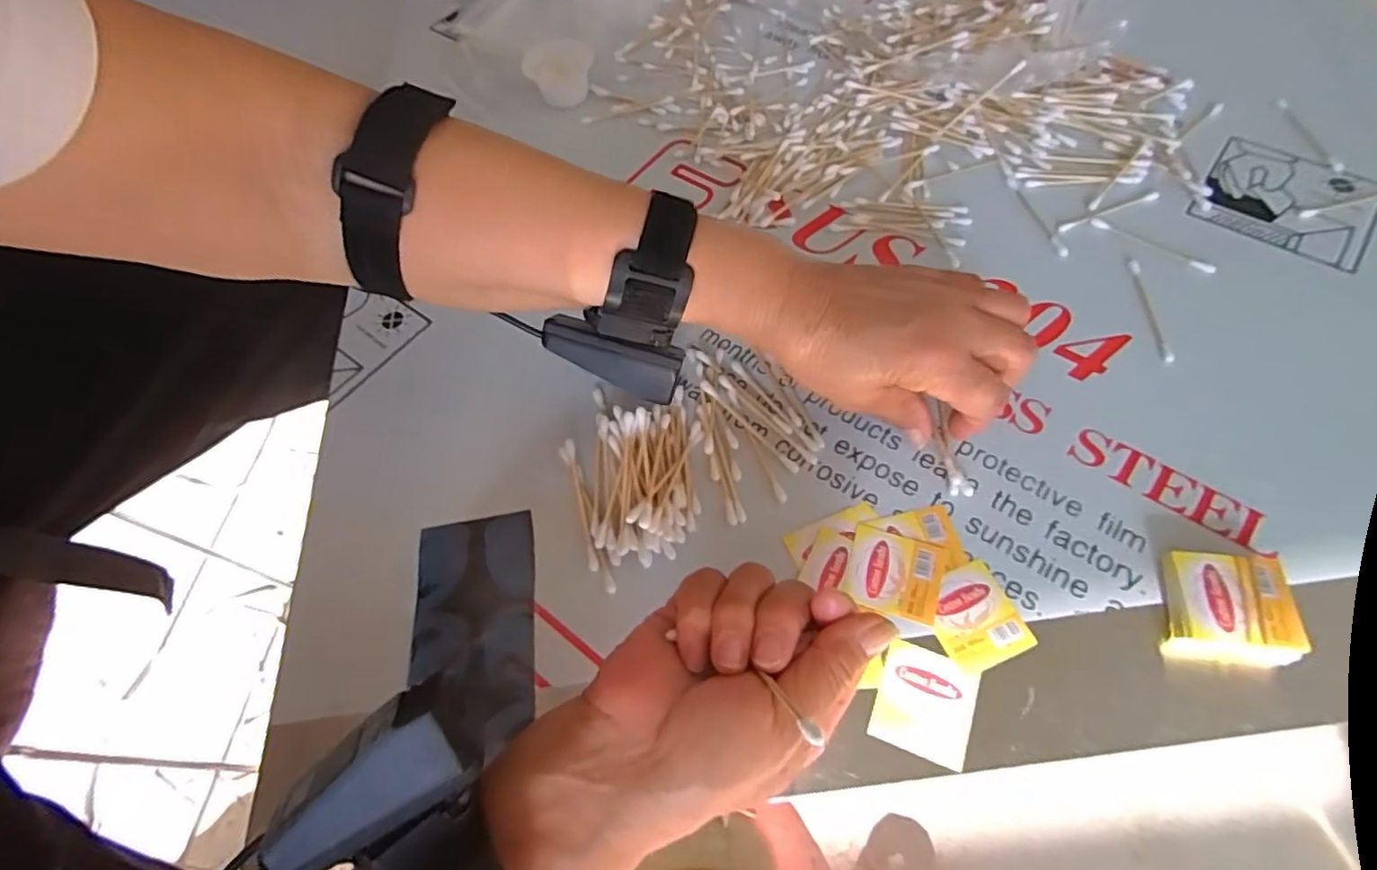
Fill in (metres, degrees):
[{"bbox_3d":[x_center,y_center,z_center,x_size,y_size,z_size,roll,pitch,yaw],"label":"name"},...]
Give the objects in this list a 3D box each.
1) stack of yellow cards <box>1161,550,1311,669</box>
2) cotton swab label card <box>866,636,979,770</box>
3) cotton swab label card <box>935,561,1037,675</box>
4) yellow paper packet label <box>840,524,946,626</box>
[{"bbox_3d":[0.238,0.077,0.282,0.046,0.018,0.044,6,63,7],"label":"stack of yellow cards"},{"bbox_3d":[0.104,0.117,0.279,0.040,0.004,0.043,18,65,13],"label":"cotton swab label card"},{"bbox_3d":[0.132,0.084,0.294,0.038,0.004,0.043,-21,63,-7],"label":"cotton swab label card"},{"bbox_3d":[0.099,0.066,0.306,0.043,0.004,0.039,16,65,12],"label":"yellow paper packet label"}]

